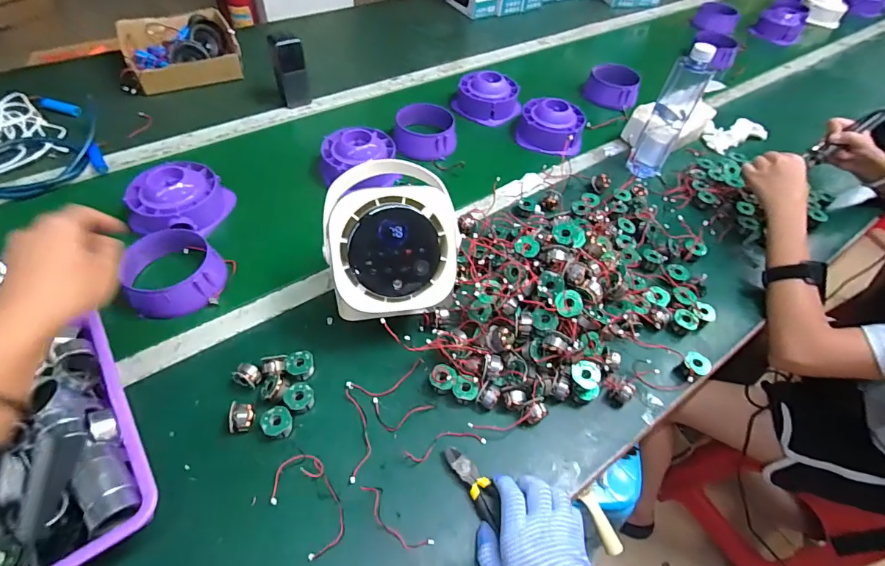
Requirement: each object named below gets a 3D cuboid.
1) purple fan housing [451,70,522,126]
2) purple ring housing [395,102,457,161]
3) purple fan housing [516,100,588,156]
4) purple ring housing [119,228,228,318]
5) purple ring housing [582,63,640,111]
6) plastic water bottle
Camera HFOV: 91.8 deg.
[{"bbox_3d":[0.100,-0.418,0.950,0.125,0.066,0.106,31,56,17],"label":"purple fan housing"},{"bbox_3d":[-0.033,-0.296,0.838,0.122,0.062,0.102,-3,53,-8],"label":"purple ring housing"},{"bbox_3d":[0.227,-0.328,0.887,0.136,0.061,0.111,19,53,8],"label":"purple fan housing"},{"bbox_3d":[-0.376,-0.018,0.596,0.120,0.039,0.127,-31,61,-26],"label":"purple ring housing"},{"bbox_3d":[0.409,-0.474,1.020,0.119,0.061,0.100,21,53,10],"label":"purple ring housing"},{"bbox_3d":[0.423,-0.313,0.791,0.068,0.224,0.064,31,56,17],"label":"plastic water bottle"}]

